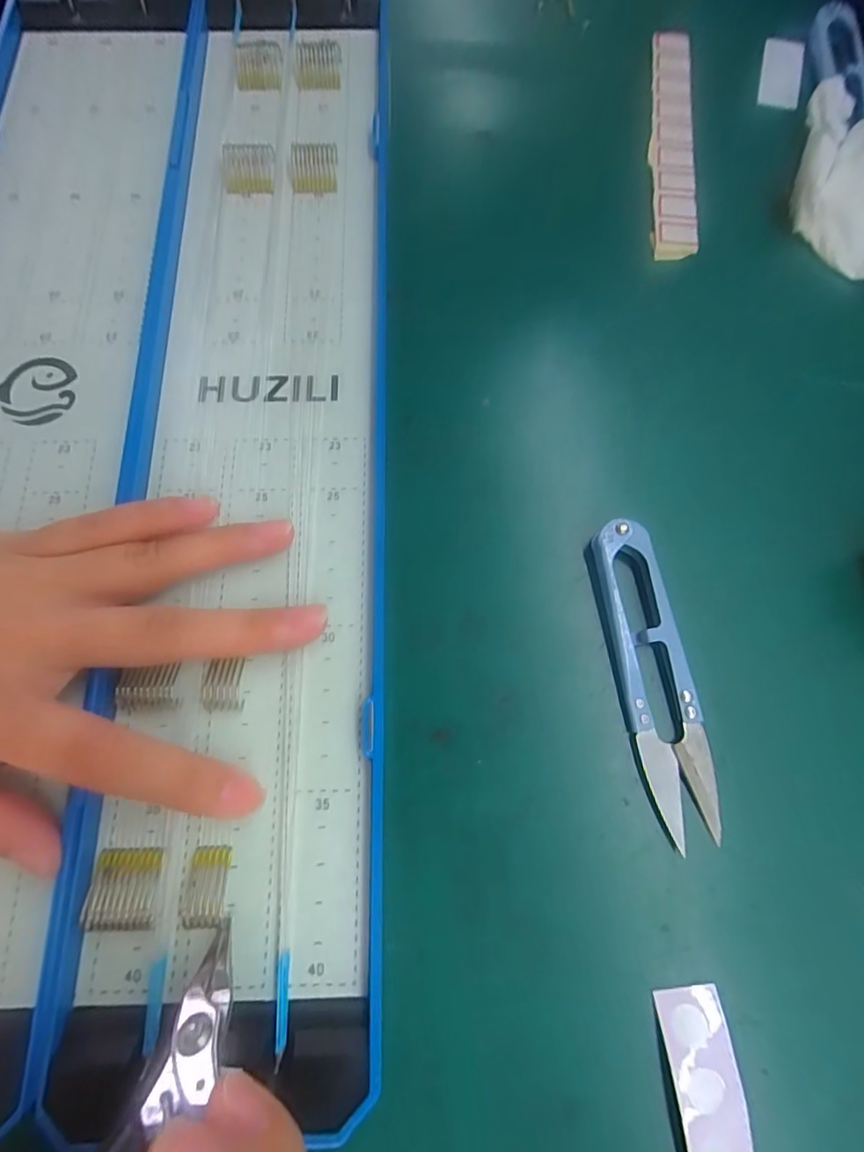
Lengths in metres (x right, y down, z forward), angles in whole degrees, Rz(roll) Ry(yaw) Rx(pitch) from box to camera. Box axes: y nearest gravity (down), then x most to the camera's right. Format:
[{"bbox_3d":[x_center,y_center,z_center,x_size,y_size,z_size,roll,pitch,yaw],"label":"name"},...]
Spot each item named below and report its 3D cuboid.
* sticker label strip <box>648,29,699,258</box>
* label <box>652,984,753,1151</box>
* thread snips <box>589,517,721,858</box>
[{"bbox_3d":[0.108,-0.196,0.231,0.021,0.005,0.129,9,75,-5],"label":"sticker label strip"},{"bbox_3d":[0.075,0.140,0.138,0.018,0.007,0.046,-6,74,-1],"label":"label"},{"bbox_3d":[0.072,0.031,0.166,0.023,0.013,0.100,-9,74,-2],"label":"thread snips"}]

